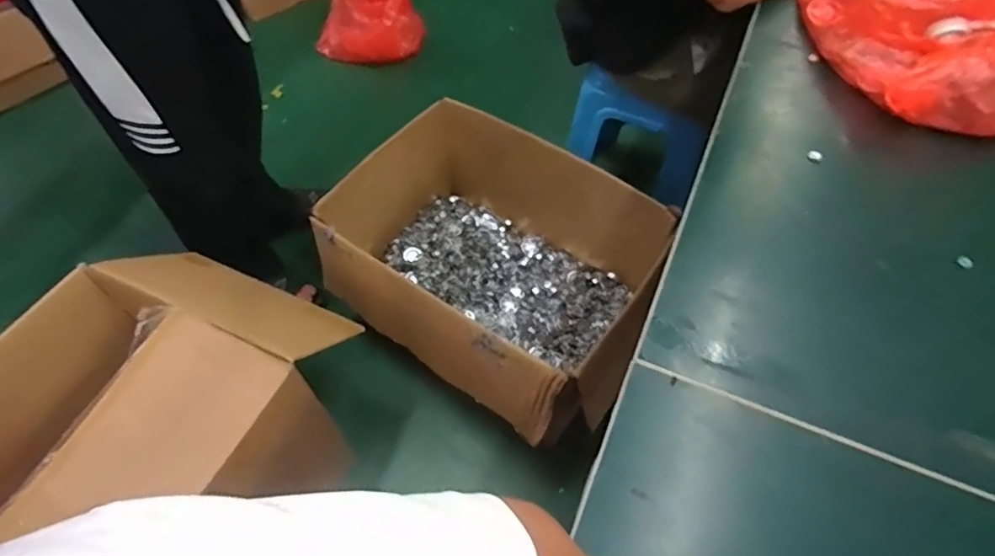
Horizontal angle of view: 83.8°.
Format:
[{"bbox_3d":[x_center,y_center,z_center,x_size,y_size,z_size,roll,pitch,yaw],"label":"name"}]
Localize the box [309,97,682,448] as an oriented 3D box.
[{"bbox_3d":[-0.022,-0.039,1.185,0.569,0.280,0.502,32,62,19],"label":"box"}]

